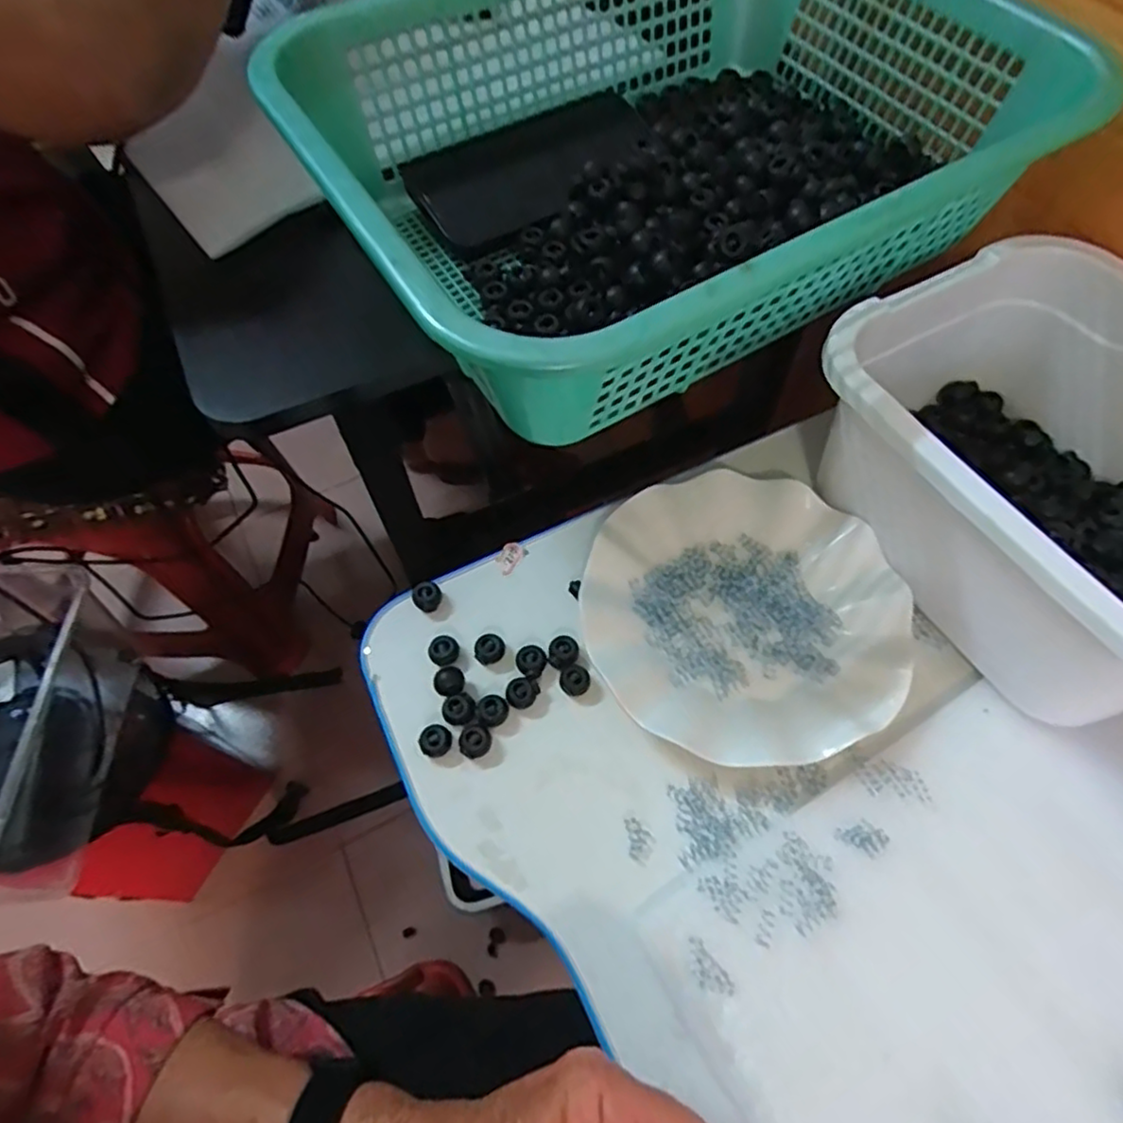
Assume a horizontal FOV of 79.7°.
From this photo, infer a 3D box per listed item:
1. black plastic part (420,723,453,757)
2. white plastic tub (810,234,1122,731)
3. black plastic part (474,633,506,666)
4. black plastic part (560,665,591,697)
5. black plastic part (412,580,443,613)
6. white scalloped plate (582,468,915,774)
[{"bbox_3d":[-0.071,0.100,0.377,0.018,0.009,0.016,-22,64,-10],"label":"black plastic part"},{"bbox_3d":[0.269,-0.046,0.367,0.188,0.117,0.240,-26,64,-12],"label":"white plastic tub"},{"bbox_3d":[-0.043,0.052,0.399,0.018,0.011,0.016,-21,63,-10],"label":"black plastic part"},{"bbox_3d":[0.008,0.069,0.391,0.017,0.008,0.017,-2,62,0],"label":"black plastic part"},{"bbox_3d":[-0.083,0.022,0.416,0.018,0.013,0.015,-21,63,-10],"label":"black plastic part"},{"bbox_3d":[0.105,0.027,0.396,0.176,0.025,0.176,-1,62,1],"label":"white scalloped plate"}]

